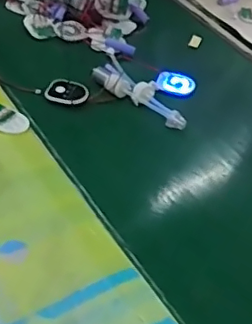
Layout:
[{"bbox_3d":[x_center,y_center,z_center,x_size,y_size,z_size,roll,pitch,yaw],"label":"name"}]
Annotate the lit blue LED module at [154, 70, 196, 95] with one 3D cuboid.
[{"bbox_3d":[0.076,-0.120,0.864,0.055,0.010,0.059,19,44,12],"label":"lit blue LED module"}]

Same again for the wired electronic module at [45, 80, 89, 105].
[{"bbox_3d":[-0.085,-0.100,0.817,0.060,0.019,0.038,13,43,6],"label":"wired electronic module"}]

